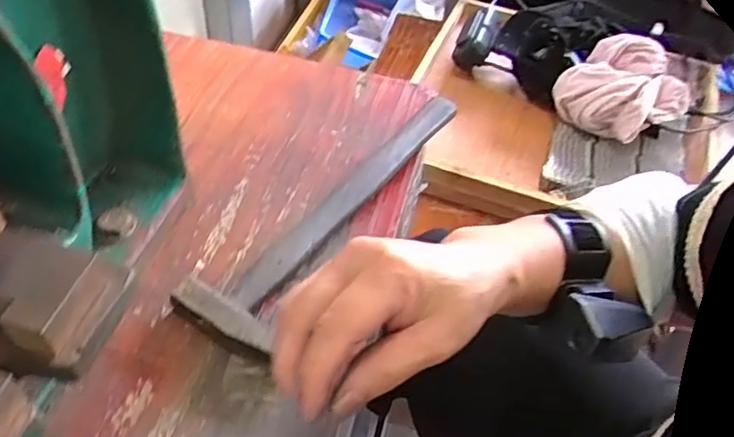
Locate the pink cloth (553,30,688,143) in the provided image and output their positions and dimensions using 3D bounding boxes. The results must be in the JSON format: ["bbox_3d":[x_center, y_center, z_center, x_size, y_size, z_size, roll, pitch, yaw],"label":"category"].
[{"bbox_3d":[0.327,-0.165,0.790,0.143,0.078,0.130,34,54,23],"label":"pink cloth"}]

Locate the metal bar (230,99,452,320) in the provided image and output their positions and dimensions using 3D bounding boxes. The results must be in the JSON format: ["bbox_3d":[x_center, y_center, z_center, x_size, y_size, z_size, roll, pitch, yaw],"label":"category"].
[{"bbox_3d":[-0.006,-0.021,0.447,0.022,0.020,0.254,30,53,20],"label":"metal bar"}]

